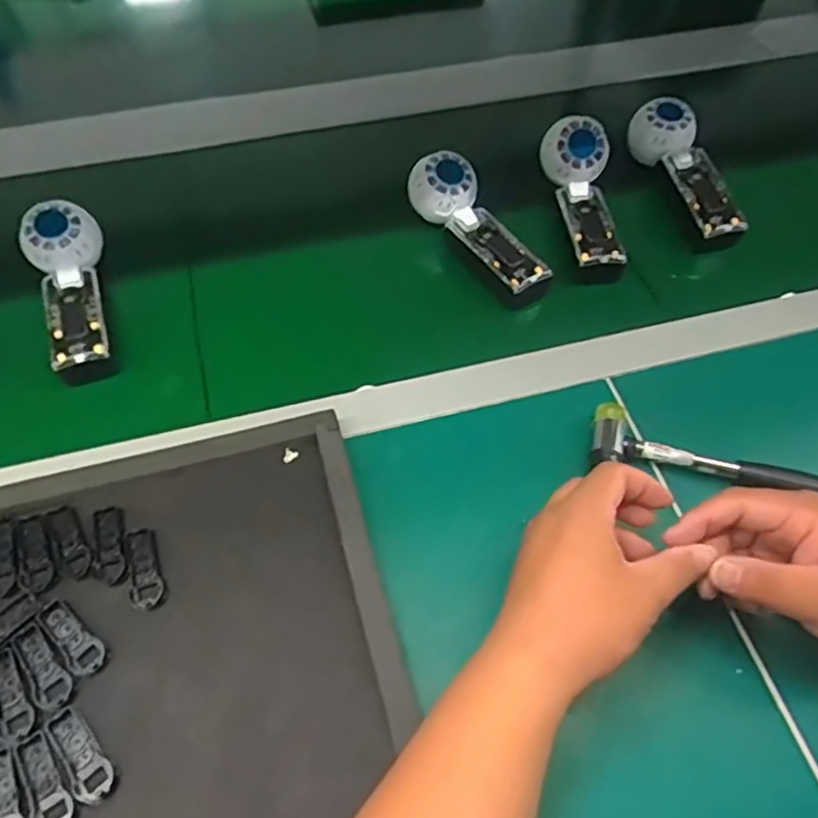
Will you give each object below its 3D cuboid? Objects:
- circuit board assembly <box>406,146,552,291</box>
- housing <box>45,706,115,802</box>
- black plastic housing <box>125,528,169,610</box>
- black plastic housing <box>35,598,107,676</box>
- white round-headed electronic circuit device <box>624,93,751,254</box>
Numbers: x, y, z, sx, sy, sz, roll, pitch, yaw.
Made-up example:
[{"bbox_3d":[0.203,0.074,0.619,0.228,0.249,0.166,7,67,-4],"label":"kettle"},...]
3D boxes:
[{"bbox_3d":[0.064,-0.168,0.597,0.049,0.049,0.158,-32,73,-24],"label":"circuit board assembly"},{"bbox_3d":[-0.189,0.197,0.371,0.021,0.004,0.055,-40,67,-21],"label":"housing"},{"bbox_3d":[-0.175,0.104,0.431,0.021,0.004,0.054,-16,60,-9],"label":"black plastic housing"},{"bbox_3d":[-0.210,0.141,0.405,0.021,0.004,0.056,-41,67,-21],"label":"black plastic housing"},{"bbox_3d":[0.273,-0.228,0.637,0.048,0.058,0.159,-15,68,-14],"label":"white round-headed electronic circuit device"}]

